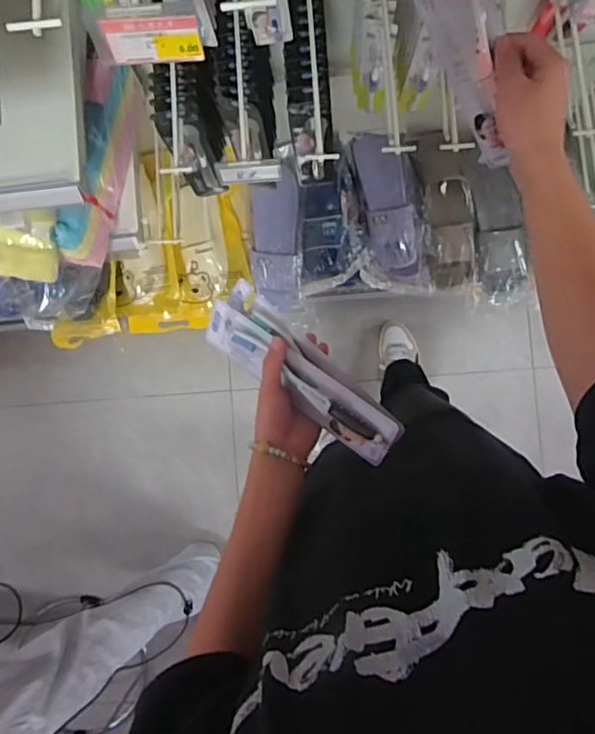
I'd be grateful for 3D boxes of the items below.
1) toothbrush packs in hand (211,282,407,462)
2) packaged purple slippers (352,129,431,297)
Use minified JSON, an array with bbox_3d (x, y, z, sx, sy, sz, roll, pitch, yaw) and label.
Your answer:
[{"bbox_3d":[0.002,0.005,0.570,0.238,0.037,0.071,40,90,20],"label":"toothbrush packs in hand"},{"bbox_3d":[0.211,-0.349,1.280,0.162,0.066,0.370,-14,102,2],"label":"packaged purple slippers"}]

